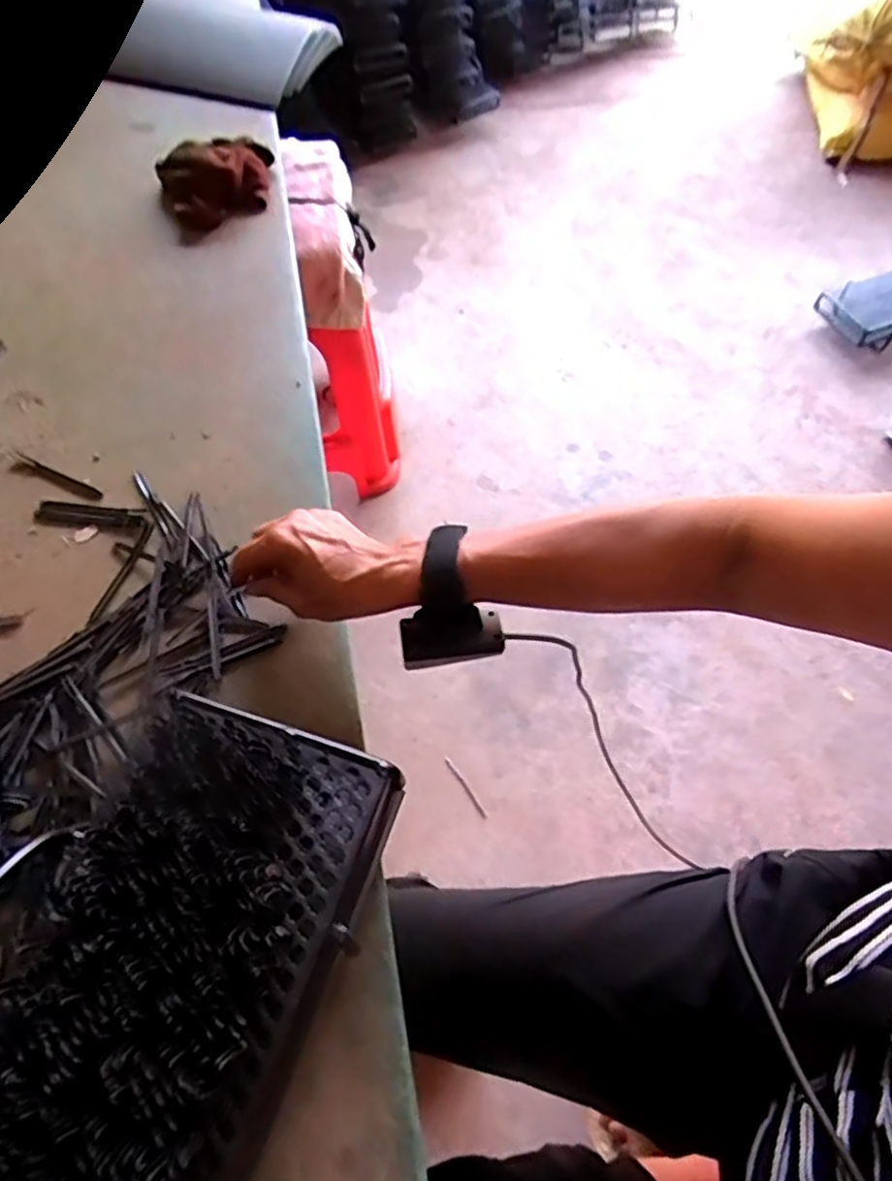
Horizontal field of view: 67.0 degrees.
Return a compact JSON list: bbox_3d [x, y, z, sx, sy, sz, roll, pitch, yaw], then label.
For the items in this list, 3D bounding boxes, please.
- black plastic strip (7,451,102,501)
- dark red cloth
[{"bbox_3d":[-0.336,-0.096,0.576,0.095,0.004,0.018,24,65,14],"label":"black plastic strip"},{"bbox_3d":[-0.249,-0.453,0.737,0.128,0.050,0.094,-21,63,-10],"label":"dark red cloth"}]

